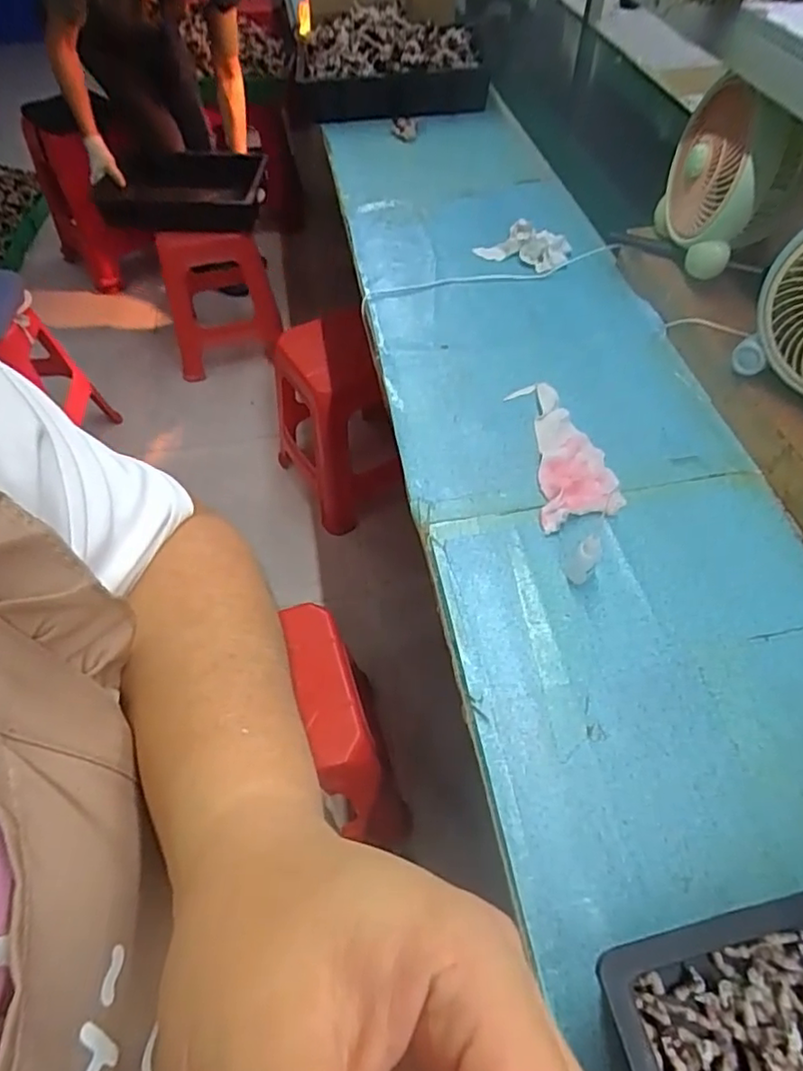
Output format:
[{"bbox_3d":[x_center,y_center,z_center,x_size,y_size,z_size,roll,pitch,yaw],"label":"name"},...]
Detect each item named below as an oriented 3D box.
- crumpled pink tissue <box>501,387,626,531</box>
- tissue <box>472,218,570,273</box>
[{"bbox_3d":[0.199,-0.109,0.761,0.096,0.015,0.230,-8,55,-1],"label":"crumpled pink tissue"},{"bbox_3d":[0.199,-0.478,0.998,0.160,0.052,0.060,24,58,17],"label":"tissue"}]

